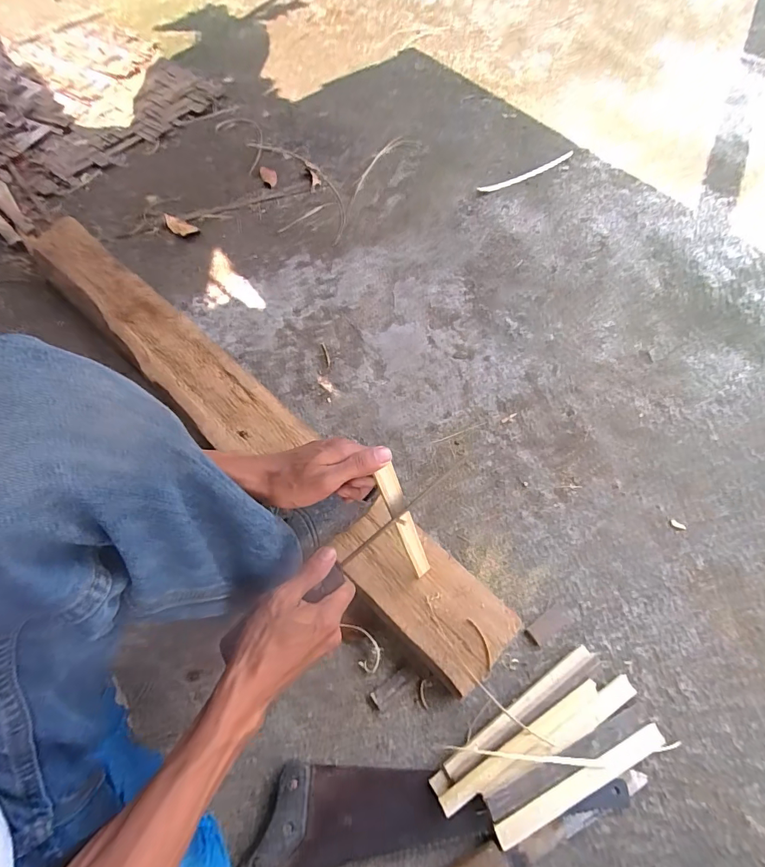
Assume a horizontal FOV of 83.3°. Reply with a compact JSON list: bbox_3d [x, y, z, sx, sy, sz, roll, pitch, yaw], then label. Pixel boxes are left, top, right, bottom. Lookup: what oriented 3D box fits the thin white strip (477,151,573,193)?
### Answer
[{"bbox_3d":[0.349,-0.624,1.035,0.269,0.009,0.025,-26,66,-10],"label":"thin white strip"}]

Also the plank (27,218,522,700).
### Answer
[{"bbox_3d":[-0.251,-0.052,0.690,1.066,0.029,0.123,41,72,18],"label":"plank"}]

